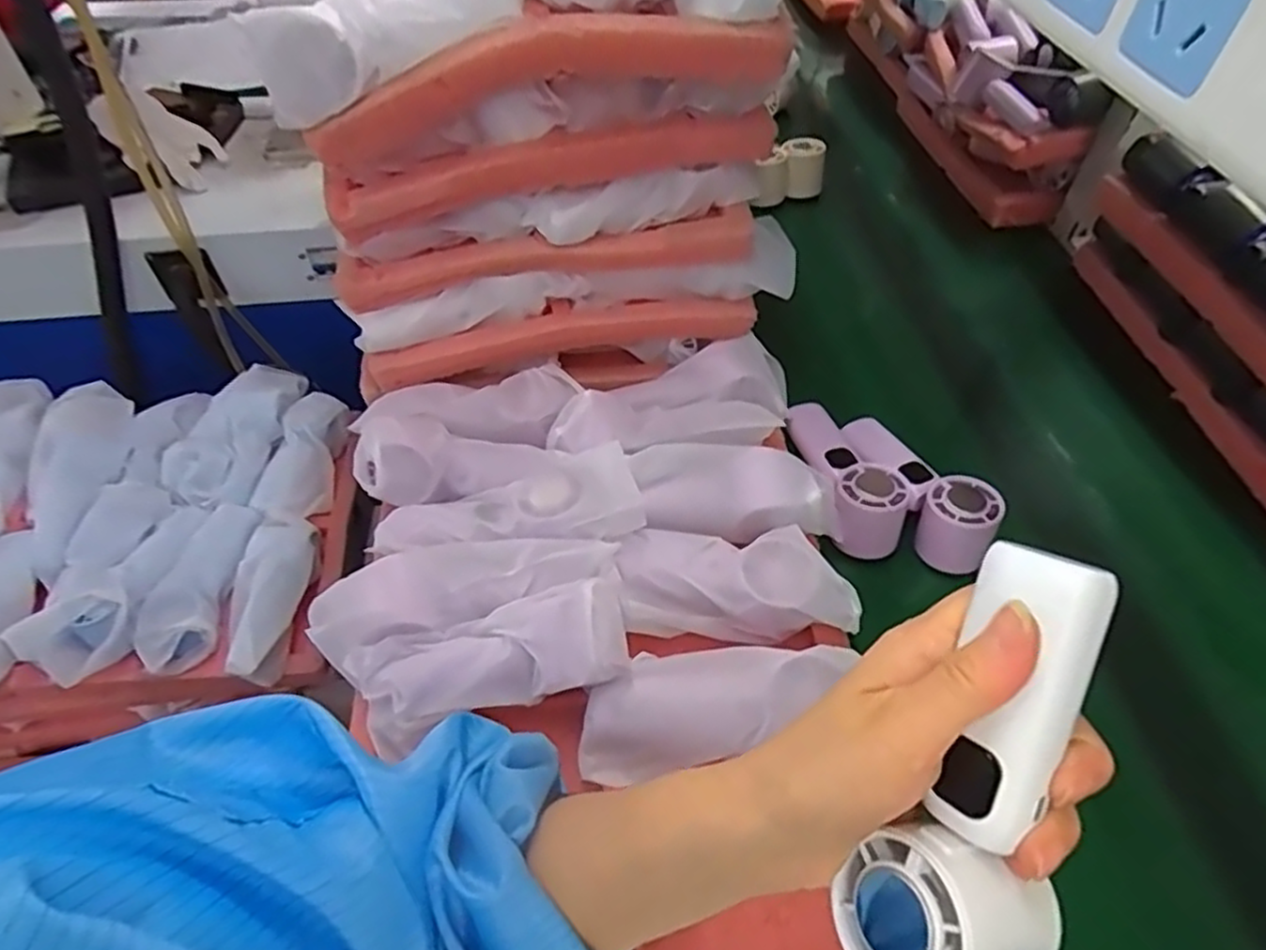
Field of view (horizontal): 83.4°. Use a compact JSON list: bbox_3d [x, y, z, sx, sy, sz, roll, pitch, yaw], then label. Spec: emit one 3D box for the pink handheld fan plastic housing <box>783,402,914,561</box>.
[{"bbox_3d":[0.170,-0.007,0.580,0.053,0.051,0.155,-13,51,-11],"label":"pink handheld fan plastic housing"}]

